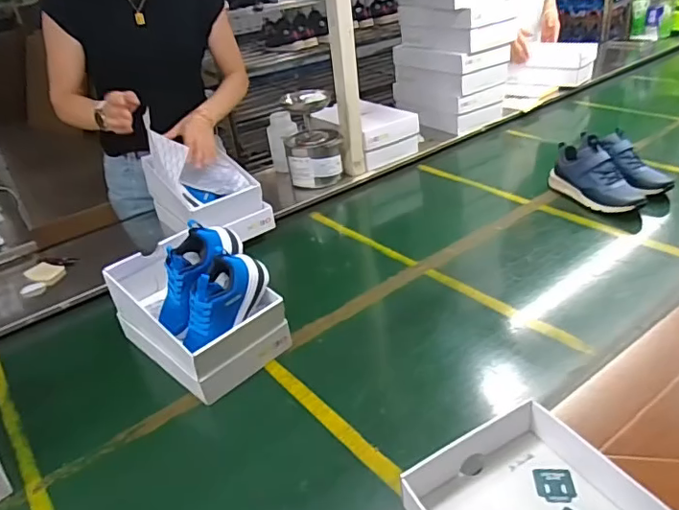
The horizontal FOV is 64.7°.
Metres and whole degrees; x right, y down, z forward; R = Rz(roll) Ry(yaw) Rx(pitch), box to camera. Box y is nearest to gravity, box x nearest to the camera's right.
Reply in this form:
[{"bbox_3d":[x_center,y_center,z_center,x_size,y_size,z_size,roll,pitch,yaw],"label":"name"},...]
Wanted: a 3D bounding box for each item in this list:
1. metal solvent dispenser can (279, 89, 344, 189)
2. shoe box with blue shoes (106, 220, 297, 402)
[{"bbox_3d":[-0.066,-0.279,1.311,0.139,0.207,0.129,-11,33,2],"label":"metal solvent dispenser can"},{"bbox_3d":[-0.228,0.057,0.853,0.170,0.170,0.263,-34,39,-30],"label":"shoe box with blue shoes"}]

